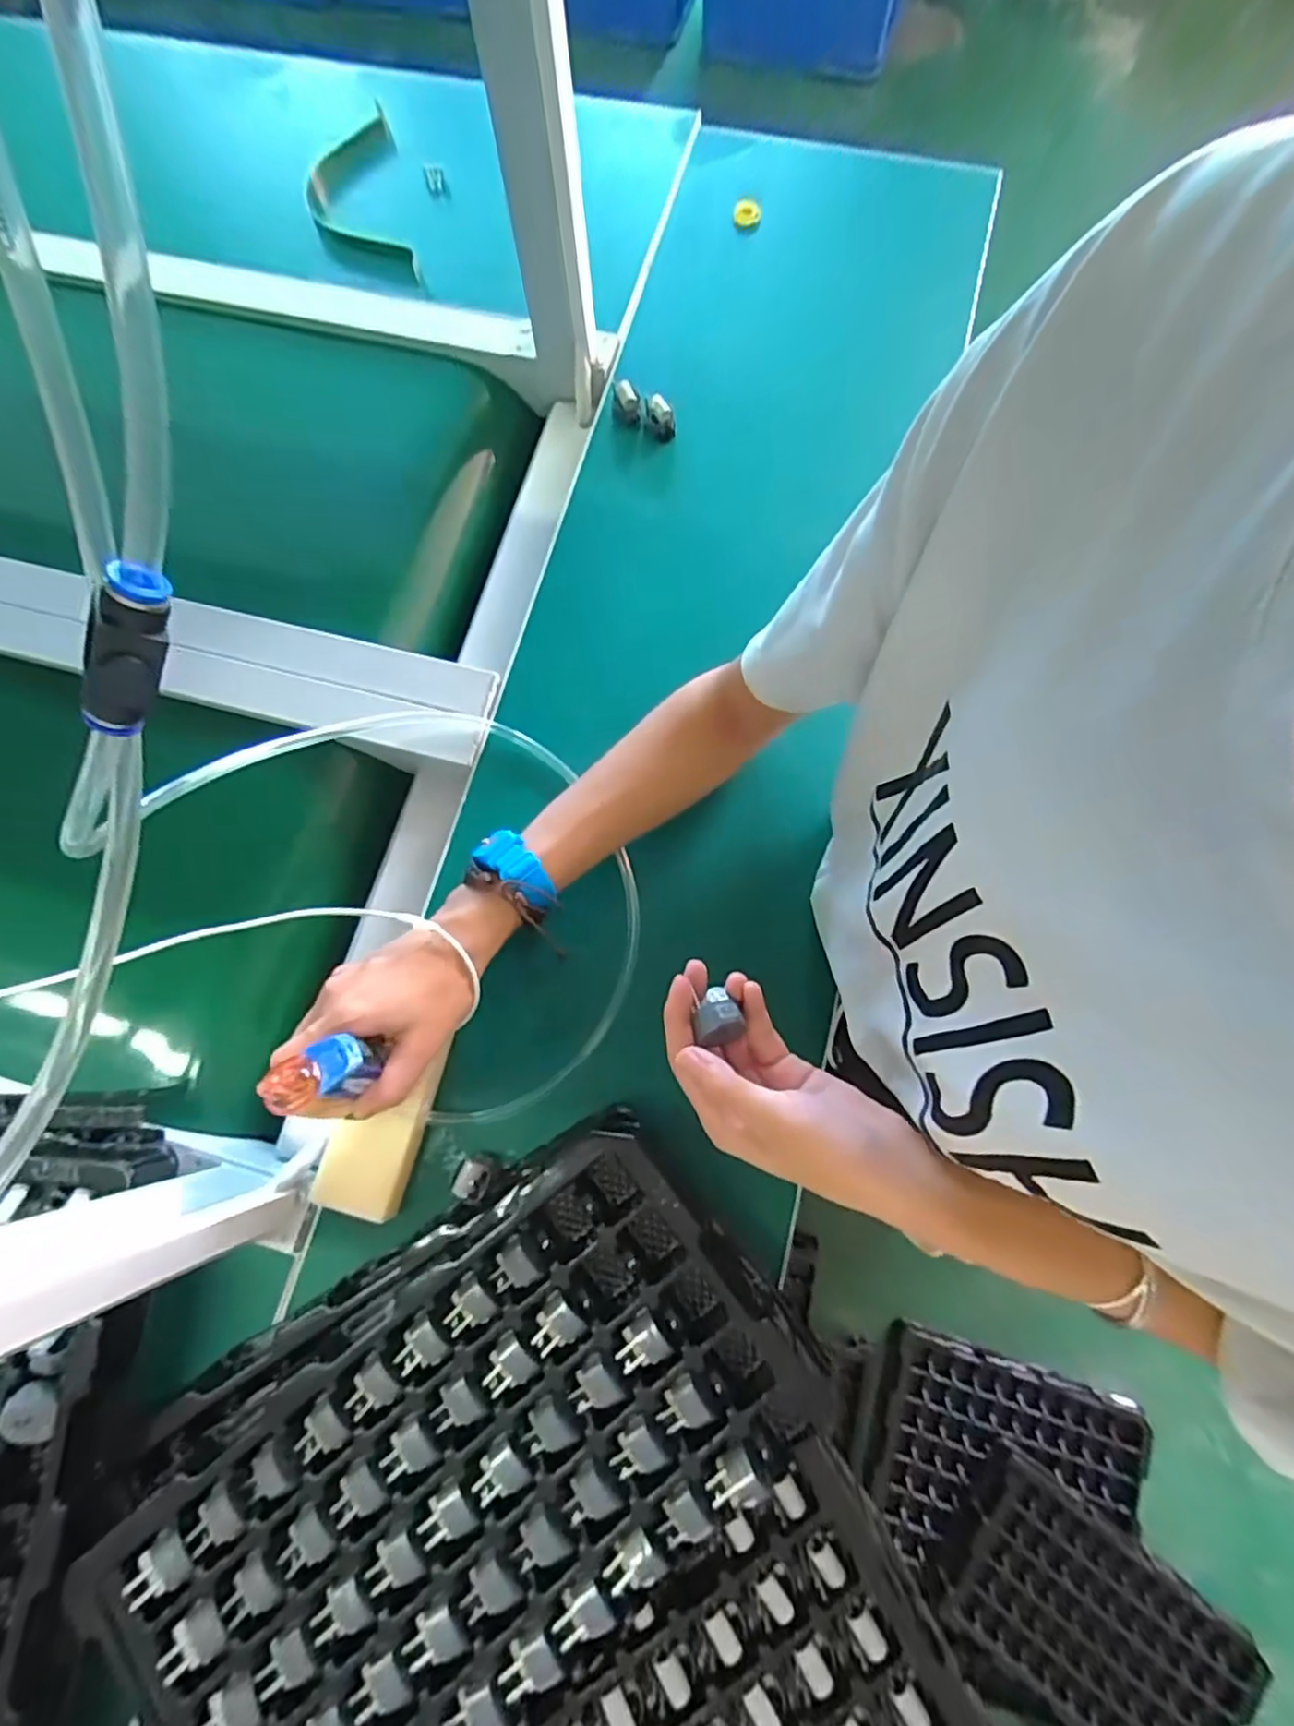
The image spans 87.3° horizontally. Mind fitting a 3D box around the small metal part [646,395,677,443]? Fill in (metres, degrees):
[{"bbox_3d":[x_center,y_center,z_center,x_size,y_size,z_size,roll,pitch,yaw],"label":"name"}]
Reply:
[{"bbox_3d":[0.011,-0.370,0.565,0.017,0.031,0.018,-30,76,-5],"label":"small metal part"}]

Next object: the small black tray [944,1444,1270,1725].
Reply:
[{"bbox_3d":[0.606,1.042,0.916,0.382,0.046,0.245,33,78,10],"label":"small black tray"}]

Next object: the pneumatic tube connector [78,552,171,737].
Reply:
[{"bbox_3d":[-0.138,-0.054,0.178,0.012,0.015,0.048,40,118,12],"label":"pneumatic tube connector"}]

